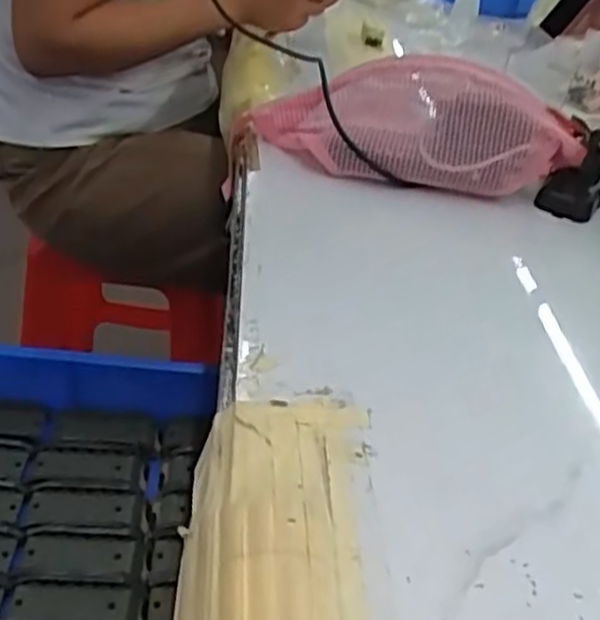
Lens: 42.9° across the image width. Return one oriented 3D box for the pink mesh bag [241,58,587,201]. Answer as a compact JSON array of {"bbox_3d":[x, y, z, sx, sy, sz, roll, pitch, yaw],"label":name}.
[{"bbox_3d":[0.109,-0.169,0.694,0.286,0.095,0.100,7,34,-5],"label":"pink mesh bag"}]

